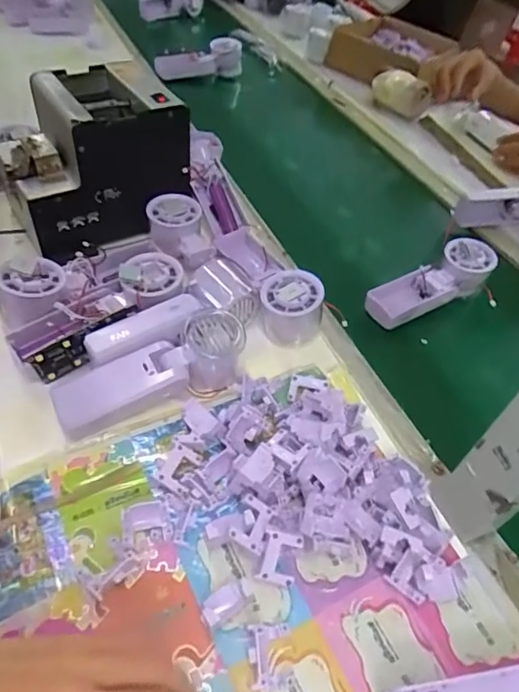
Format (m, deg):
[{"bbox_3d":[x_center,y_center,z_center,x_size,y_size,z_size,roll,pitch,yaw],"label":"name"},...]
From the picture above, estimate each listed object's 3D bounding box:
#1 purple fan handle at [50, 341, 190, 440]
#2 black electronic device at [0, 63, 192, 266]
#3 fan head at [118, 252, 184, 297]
[{"bbox_3d":[-0.116,0.036,0.422,0.111,0.037,0.045,-18,54,-21],"label":"purple fan handle"},{"bbox_3d":[-0.189,-0.210,0.565,0.177,0.150,0.156,-24,56,-25],"label":"black electronic device"},{"bbox_3d":[-0.103,-0.068,0.477,0.055,0.018,0.051,7,48,-4],"label":"fan head"}]

